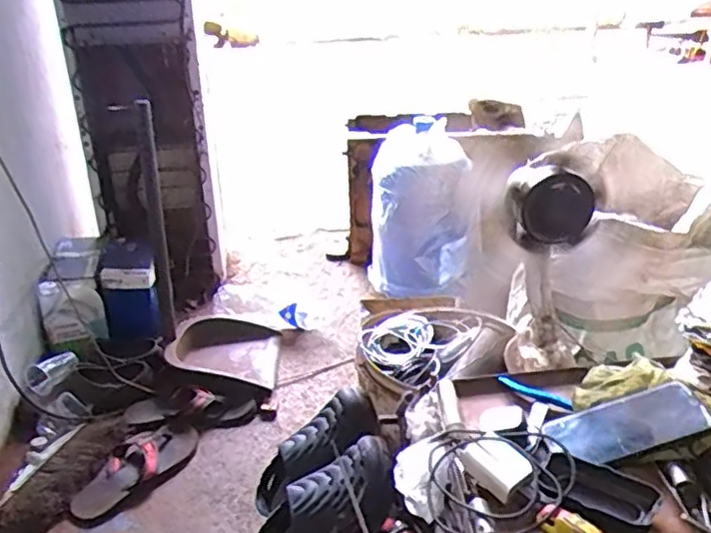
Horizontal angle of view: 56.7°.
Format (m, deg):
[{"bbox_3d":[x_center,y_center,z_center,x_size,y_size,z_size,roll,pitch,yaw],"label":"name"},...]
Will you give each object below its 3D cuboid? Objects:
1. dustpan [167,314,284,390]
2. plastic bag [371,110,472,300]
[{"bbox_3d":[-0.294,0.194,1.563,0.250,0.078,0.287,2,26,8],"label":"dustpan"},{"bbox_3d":[0.166,-0.139,1.674,0.261,0.400,0.176,-2,26,-1],"label":"plastic bag"}]

